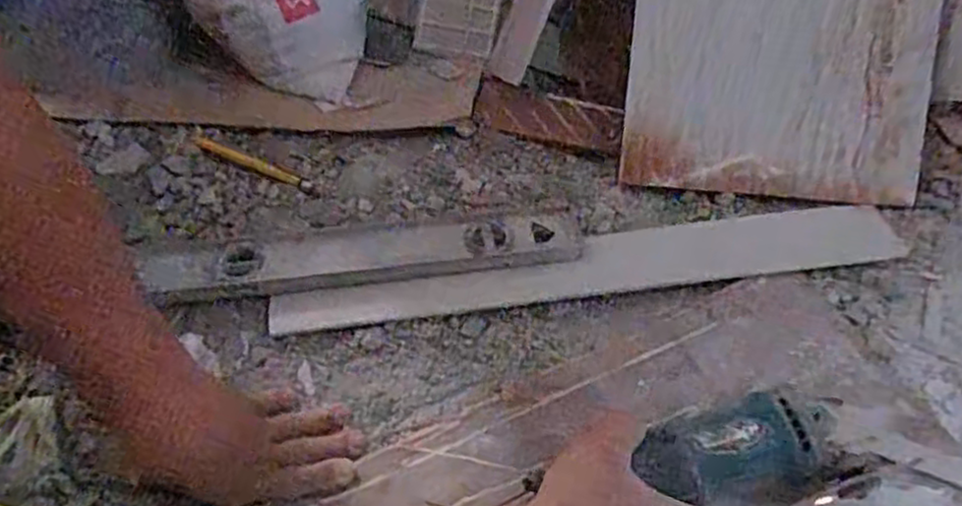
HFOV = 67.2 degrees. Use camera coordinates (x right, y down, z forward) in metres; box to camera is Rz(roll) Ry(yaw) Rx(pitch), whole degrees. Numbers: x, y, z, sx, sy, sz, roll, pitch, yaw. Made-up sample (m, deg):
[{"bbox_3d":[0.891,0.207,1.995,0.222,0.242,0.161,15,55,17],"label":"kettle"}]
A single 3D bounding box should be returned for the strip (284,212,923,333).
[{"bbox_3d":[0.111,0.010,0.670,0.584,0.007,0.073,-6,57,-9],"label":"strip"}]

